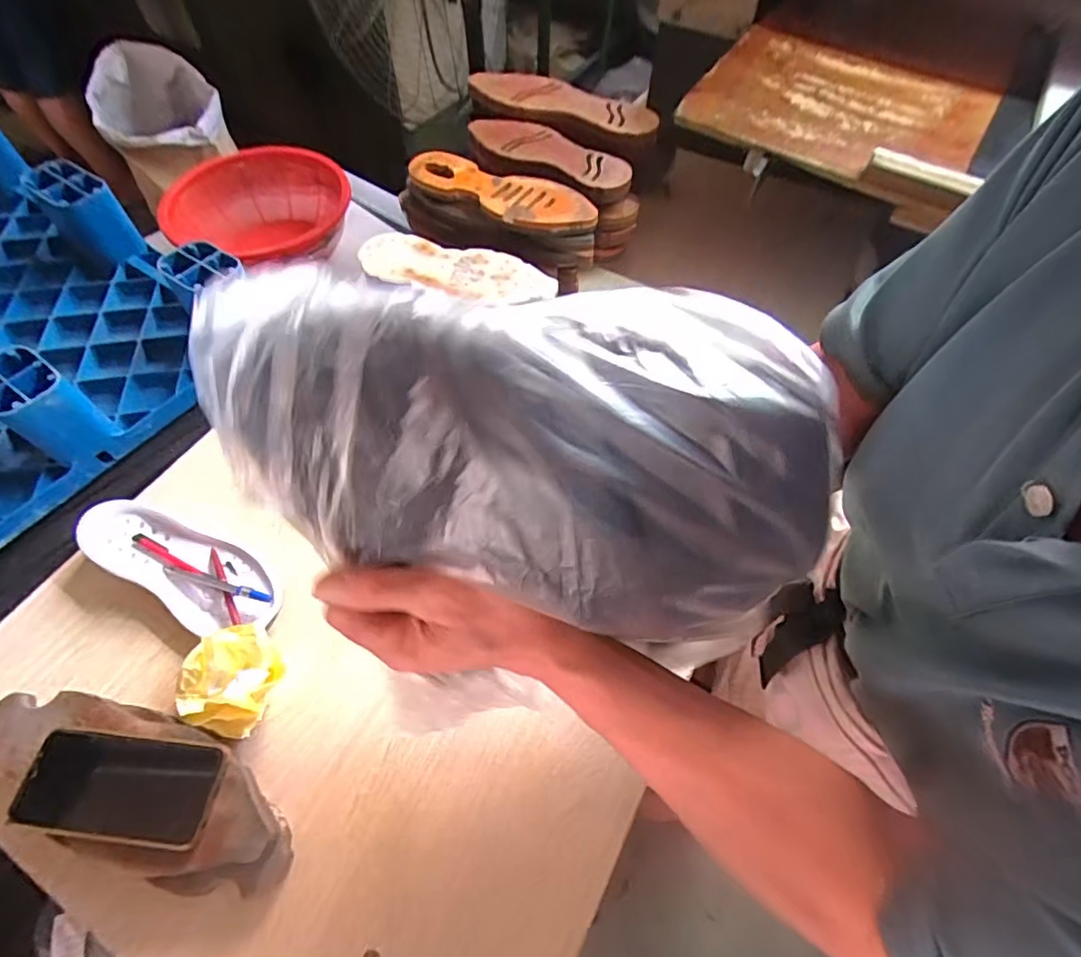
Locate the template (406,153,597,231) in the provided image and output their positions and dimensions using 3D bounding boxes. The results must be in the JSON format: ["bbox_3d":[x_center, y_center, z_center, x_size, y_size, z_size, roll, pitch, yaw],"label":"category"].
[{"bbox_3d":[-0.063,-0.404,0.749,0.292,0.028,0.078,23,62,12],"label":"template"}]

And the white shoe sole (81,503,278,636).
[{"bbox_3d":[-0.401,0.094,0.597,0.261,0.028,0.090,26,72,14],"label":"white shoe sole"}]

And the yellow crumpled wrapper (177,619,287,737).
[{"bbox_3d":[-0.302,0.199,0.536,0.100,0.057,0.094,0,60,0],"label":"yellow crumpled wrapper"}]

